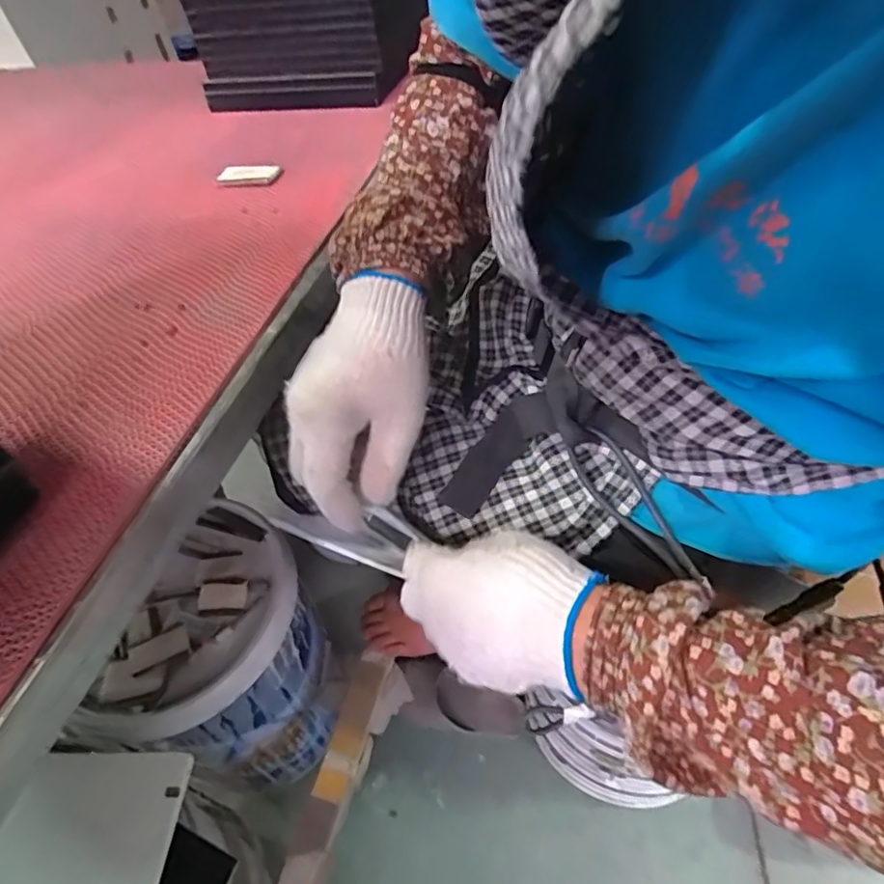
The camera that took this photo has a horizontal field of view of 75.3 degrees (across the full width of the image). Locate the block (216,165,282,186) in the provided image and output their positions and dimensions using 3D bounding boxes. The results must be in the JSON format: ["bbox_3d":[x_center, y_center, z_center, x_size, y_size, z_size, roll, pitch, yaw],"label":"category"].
[{"bbox_3d":[-0.204,-0.277,0.601,0.066,0.012,0.036,4,48,8],"label":"block"}]

